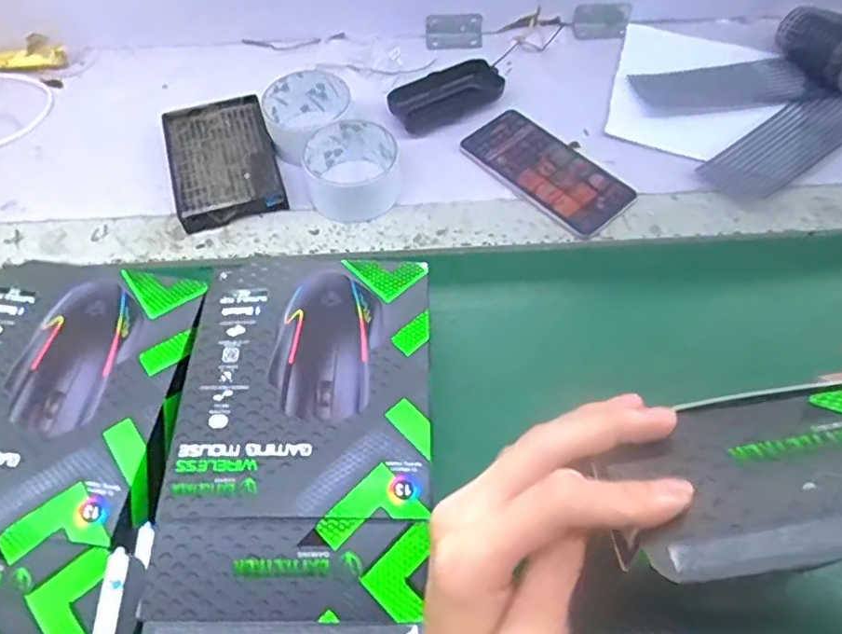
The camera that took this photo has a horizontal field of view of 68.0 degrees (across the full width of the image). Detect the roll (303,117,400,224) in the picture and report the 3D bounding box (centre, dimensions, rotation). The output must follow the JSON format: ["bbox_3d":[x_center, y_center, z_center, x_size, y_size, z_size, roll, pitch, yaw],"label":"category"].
[{"bbox_3d":[-0.060,-0.132,0.552,0.081,0.041,0.078,0,58,0],"label":"roll"}]

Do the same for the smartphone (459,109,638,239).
[{"bbox_3d":[0.114,-0.139,0.577,0.080,0.009,0.164,-35,65,-20],"label":"smartphone"}]

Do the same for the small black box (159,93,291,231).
[{"bbox_3d":[-0.180,-0.143,0.569,0.092,0.025,0.140,-16,60,-10],"label":"small black box"}]

